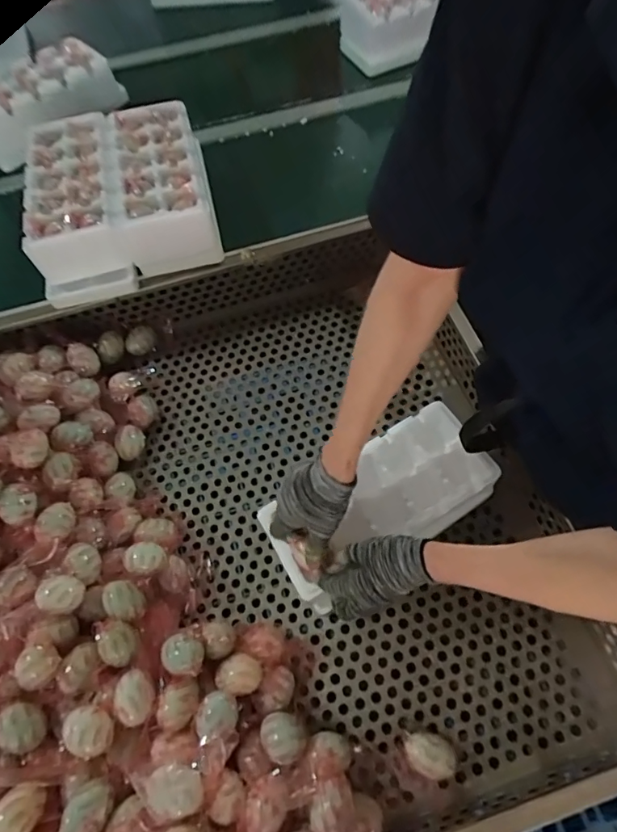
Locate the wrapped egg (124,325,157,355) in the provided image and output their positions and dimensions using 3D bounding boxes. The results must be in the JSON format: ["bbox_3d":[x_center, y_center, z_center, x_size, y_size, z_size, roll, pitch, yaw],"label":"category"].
[{"bbox_3d":[-0.308,-0.139,0.853,0.056,0.058,0.053,-1,63,3],"label":"wrapped egg"}]

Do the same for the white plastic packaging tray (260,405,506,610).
[{"bbox_3d":[0.095,0.110,0.614,0.303,0.032,0.146,-34,66,-7],"label":"white plastic packaging tray"}]

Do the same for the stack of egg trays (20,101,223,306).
[{"bbox_3d":[-0.309,-0.358,0.760,0.273,0.128,0.307,-16,64,-4],"label":"stack of egg trays"}]

